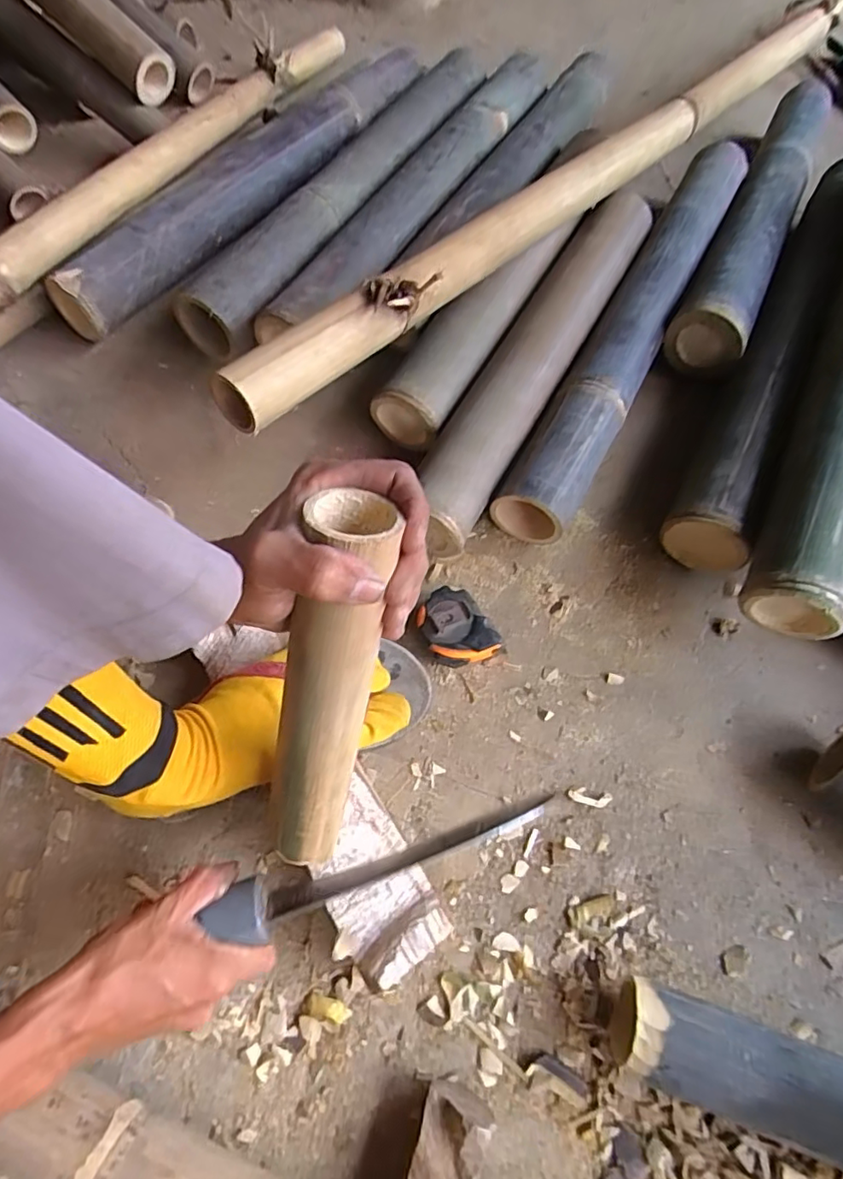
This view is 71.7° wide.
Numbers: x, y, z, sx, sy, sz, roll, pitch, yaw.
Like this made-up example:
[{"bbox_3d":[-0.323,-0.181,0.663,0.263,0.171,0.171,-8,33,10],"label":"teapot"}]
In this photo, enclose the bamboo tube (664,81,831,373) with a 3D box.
[{"bbox_3d":[0.382,-0.418,0.656,0.072,0.081,0.426,26,68,11],"label":"bamboo tube"}]

